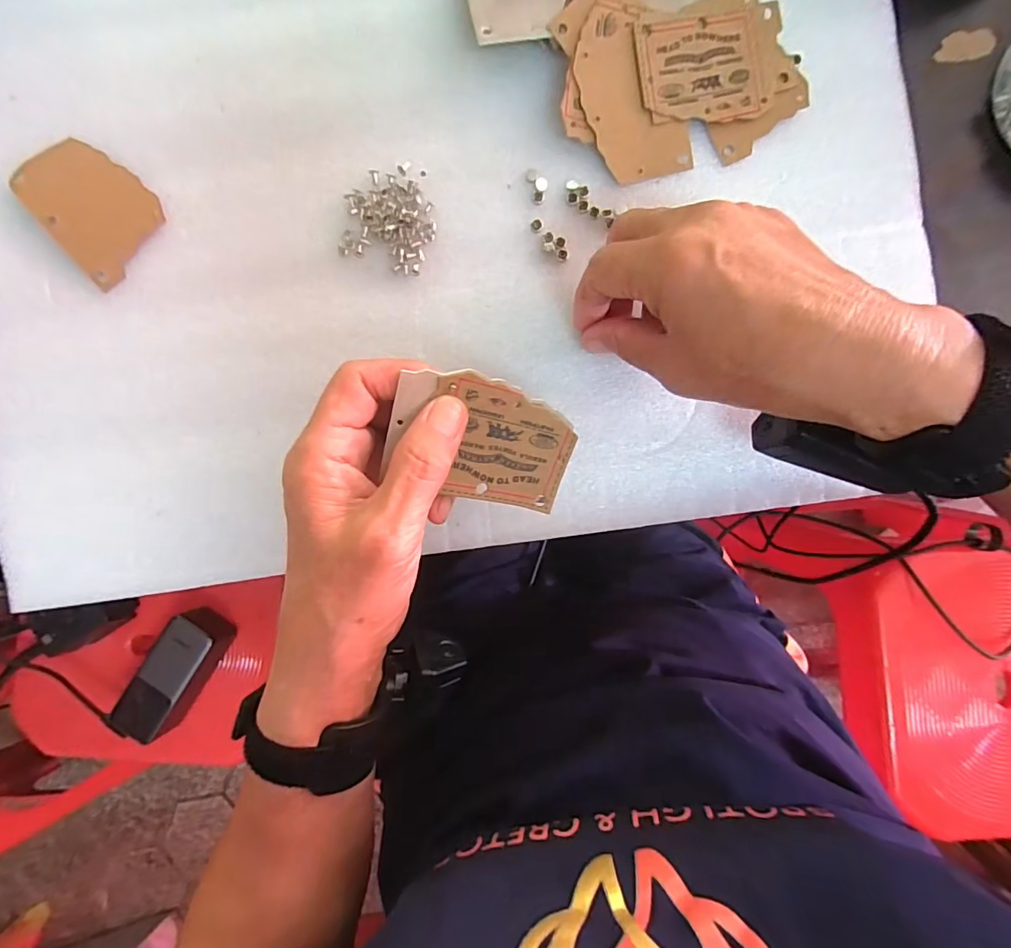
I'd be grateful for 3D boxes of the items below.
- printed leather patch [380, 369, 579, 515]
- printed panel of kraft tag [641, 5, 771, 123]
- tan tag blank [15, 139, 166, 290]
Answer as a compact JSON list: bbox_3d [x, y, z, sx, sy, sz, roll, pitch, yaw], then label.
[{"bbox_3d":[-0.008,-0.014,0.218,0.082,0.004,0.055,12,111,-19],"label":"printed leather patch"},{"bbox_3d":[0.107,-0.214,0.259,0.066,0.004,0.052,-9,95,-2],"label":"printed panel of kraft tag"},{"bbox_3d":[-0.226,-0.147,0.269,0.053,0.005,0.076,-42,93,-6],"label":"tan tag blank"}]

